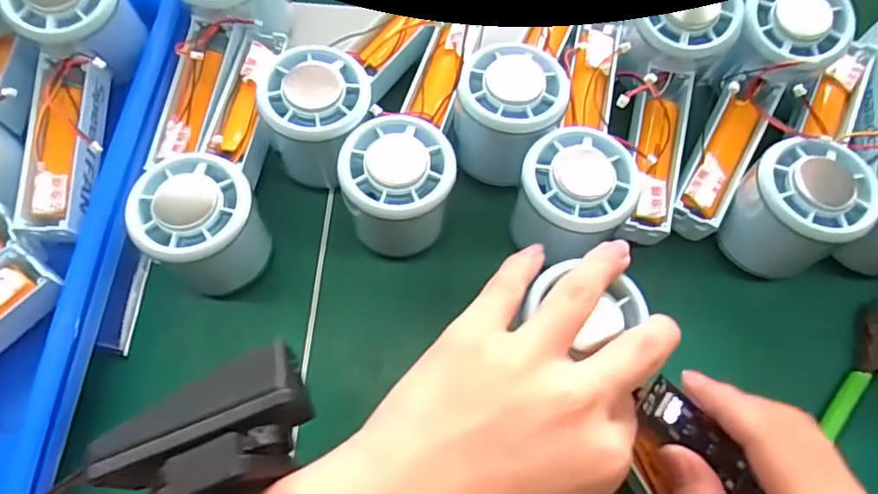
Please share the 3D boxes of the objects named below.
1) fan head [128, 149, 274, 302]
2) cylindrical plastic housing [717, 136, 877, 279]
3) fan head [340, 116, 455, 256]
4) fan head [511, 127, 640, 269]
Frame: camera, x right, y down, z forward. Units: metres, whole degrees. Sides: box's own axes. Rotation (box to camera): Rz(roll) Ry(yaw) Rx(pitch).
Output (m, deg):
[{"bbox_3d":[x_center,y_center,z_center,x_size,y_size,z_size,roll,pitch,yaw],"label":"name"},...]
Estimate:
[{"bbox_3d":[-0.121,-0.011,0.297,0.055,0.065,0.056,0,70,0],"label":"fan head"},{"bbox_3d":[0.186,-0.018,0.304,0.056,0.072,0.055,0,70,0],"label":"cylindrical plastic housing"},{"bbox_3d":[-0.021,-0.030,0.306,0.055,0.060,0.057,0,70,0],"label":"fan head"},{"bbox_3d":[0.069,-0.024,0.300,0.056,0.055,0.063,35,74,11],"label":"fan head"}]

